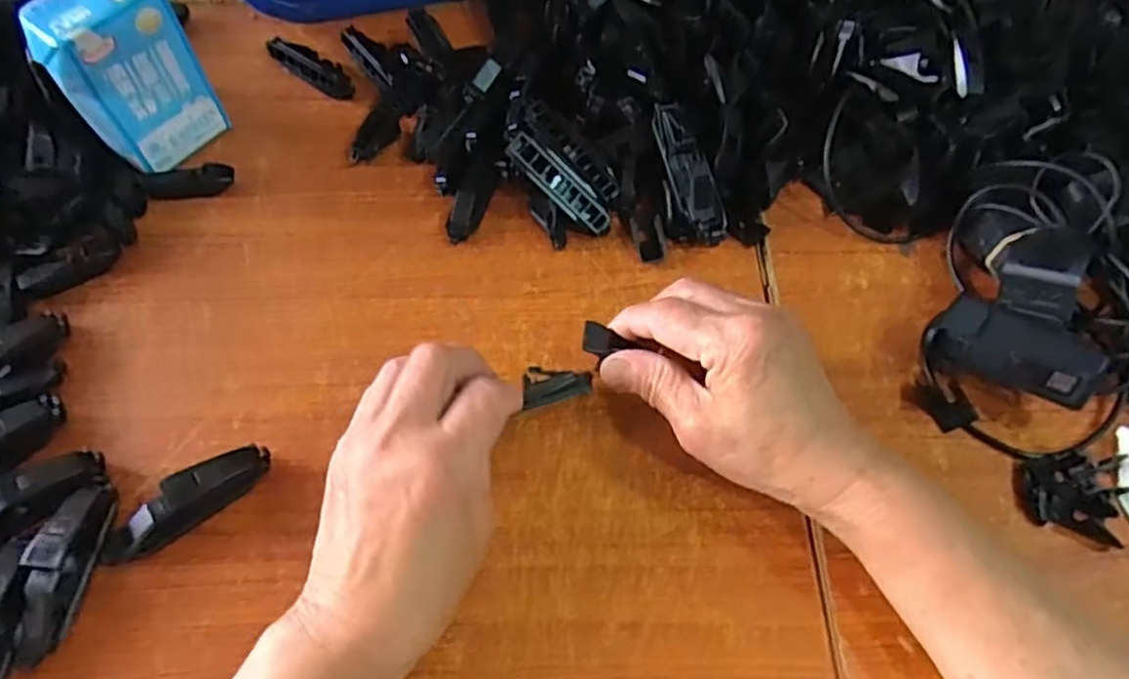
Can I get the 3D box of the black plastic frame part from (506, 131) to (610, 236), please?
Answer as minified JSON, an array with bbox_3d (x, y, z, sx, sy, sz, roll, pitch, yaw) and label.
[{"bbox_3d":[-0.002,-0.091,0.429,0.075,0.013,0.019,43,63,-13],"label":"black plastic frame part"}]

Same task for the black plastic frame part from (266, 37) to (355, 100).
[{"bbox_3d":[-0.179,-0.193,0.511,0.077,0.013,0.021,36,65,18],"label":"black plastic frame part"}]

